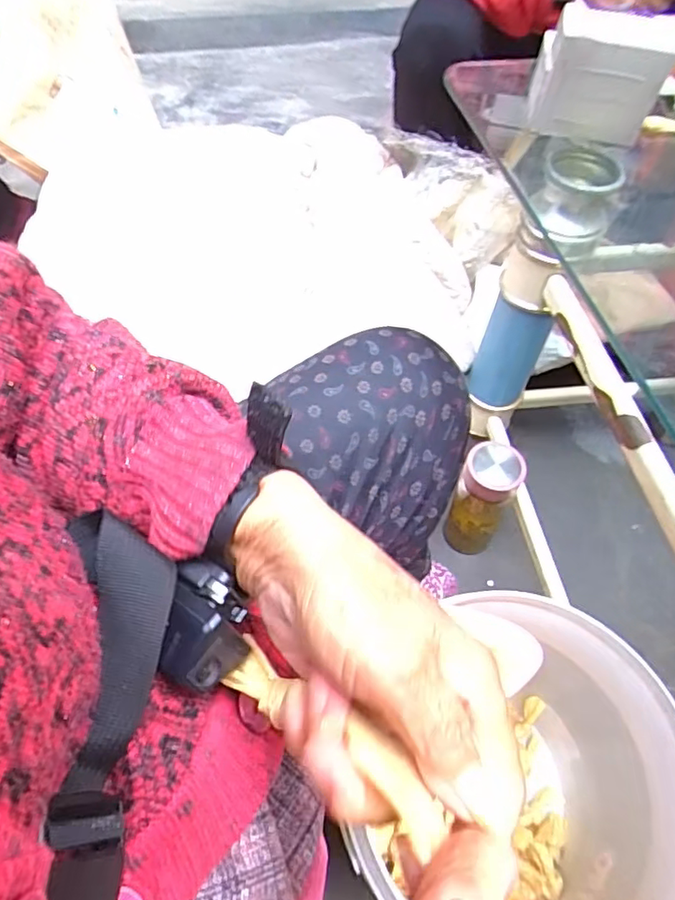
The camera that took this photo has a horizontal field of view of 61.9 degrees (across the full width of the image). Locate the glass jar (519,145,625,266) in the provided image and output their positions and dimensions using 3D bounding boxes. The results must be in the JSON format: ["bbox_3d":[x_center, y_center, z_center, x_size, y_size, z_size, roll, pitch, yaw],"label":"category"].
[{"bbox_3d":[0.234,-0.248,0.566,0.079,0.078,0.086,20,57,11],"label":"glass jar"}]

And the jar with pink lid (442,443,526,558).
[{"bbox_3d":[0.184,0.062,0.725,0.066,0.172,0.068,1,56,-2],"label":"jar with pink lid"}]

